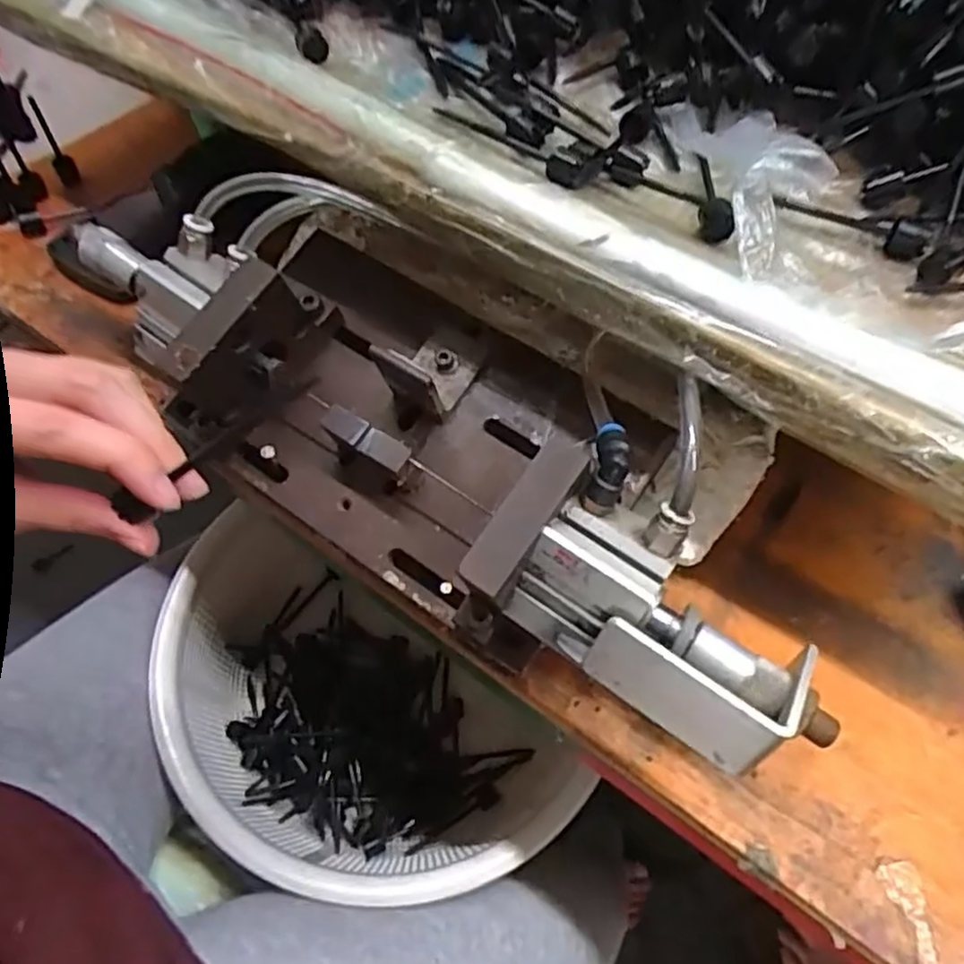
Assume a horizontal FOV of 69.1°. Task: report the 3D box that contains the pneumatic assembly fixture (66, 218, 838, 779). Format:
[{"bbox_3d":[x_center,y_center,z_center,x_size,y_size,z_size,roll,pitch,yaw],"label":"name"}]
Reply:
[{"bbox_3d":[-0.015,-0.023,0.348,0.384,0.091,0.134,33,62,16],"label":"pneumatic assembly fixture"}]

